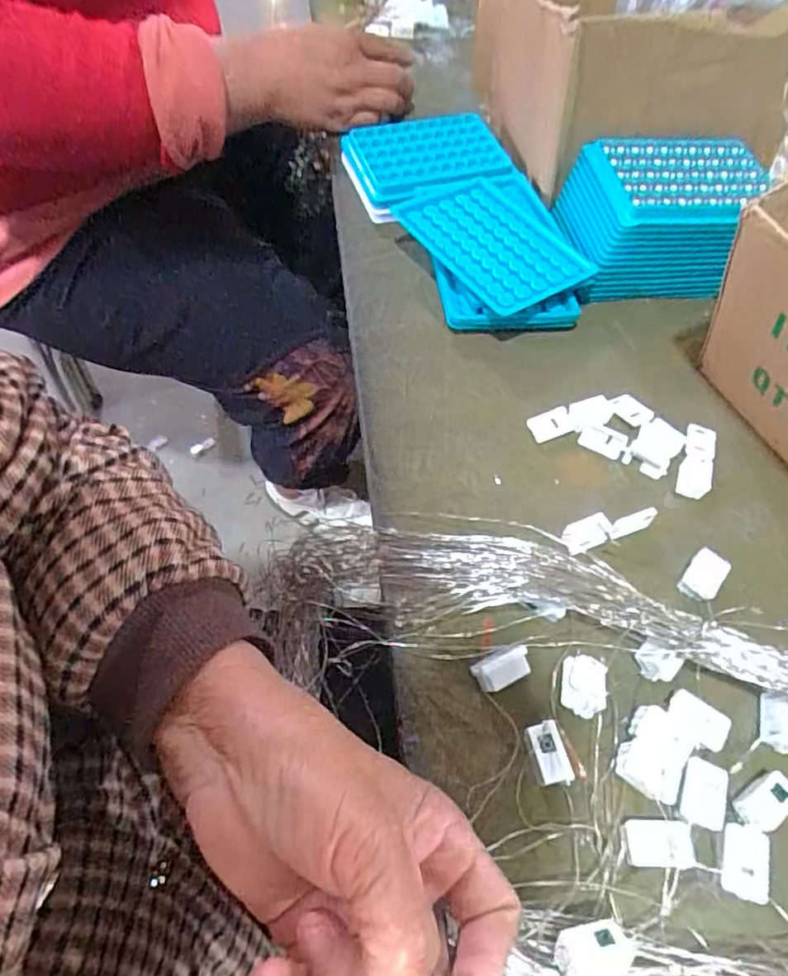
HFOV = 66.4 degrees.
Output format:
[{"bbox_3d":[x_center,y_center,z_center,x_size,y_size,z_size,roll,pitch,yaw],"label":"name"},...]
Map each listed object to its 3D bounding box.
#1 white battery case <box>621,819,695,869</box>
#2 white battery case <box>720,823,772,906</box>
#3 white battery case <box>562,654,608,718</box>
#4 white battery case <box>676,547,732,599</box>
[{"bbox_3d":[0.114,0.154,0.260,0.027,0.006,0.018,2,58,-2],"label":"white battery case"},{"bbox_3d":[0.151,0.161,0.259,0.019,0.007,0.027,15,59,7],"label":"white battery case"},{"bbox_3d":[0.093,0.098,0.295,0.021,0.009,0.027,10,58,4],"label":"white battery case"},{"bbox_3d":[0.171,0.049,0.333,0.018,0.013,0.027,35,63,17],"label":"white battery case"}]

